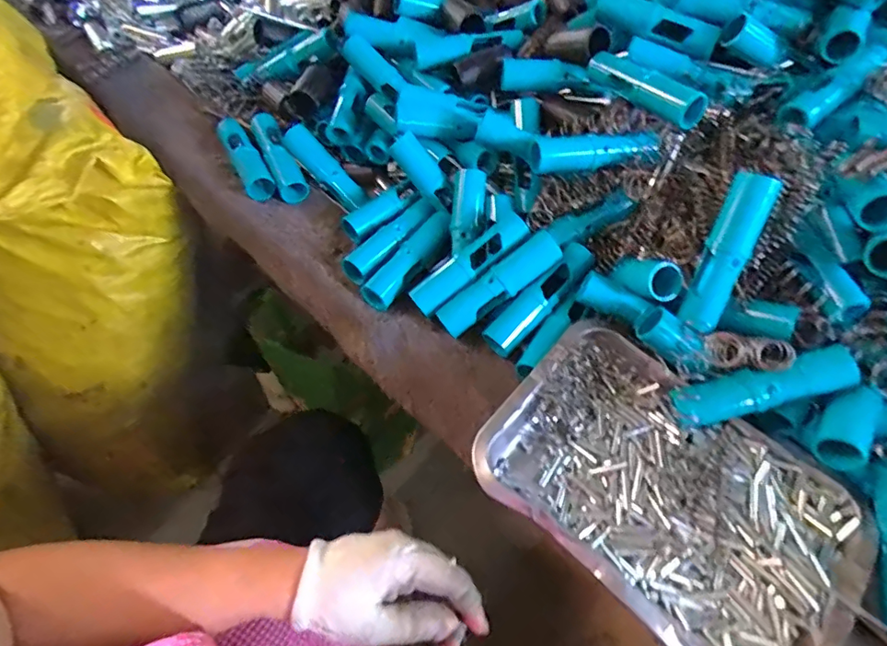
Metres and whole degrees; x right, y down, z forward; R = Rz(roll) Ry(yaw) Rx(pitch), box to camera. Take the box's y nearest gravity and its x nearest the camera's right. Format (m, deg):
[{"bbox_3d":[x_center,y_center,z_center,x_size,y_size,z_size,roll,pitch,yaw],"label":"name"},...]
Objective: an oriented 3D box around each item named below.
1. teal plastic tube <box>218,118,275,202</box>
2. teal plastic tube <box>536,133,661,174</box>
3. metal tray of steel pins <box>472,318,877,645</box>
[{"bbox_3d":[-0.219,-0.182,0.572,0.029,0.028,0.108,-23,59,-19],"label":"teal plastic tube"},{"bbox_3d":[0.141,-0.156,0.475,0.113,0.027,0.021,-6,55,-9],"label":"teal plastic tube"},{"bbox_3d":[0.161,0.120,0.374,0.253,0.033,0.177,37,60,20],"label":"metal tray of steel pins"}]

